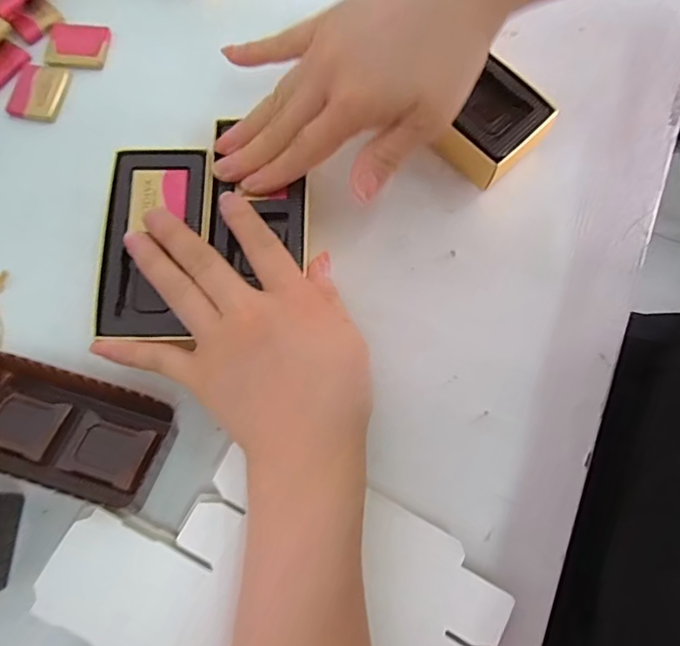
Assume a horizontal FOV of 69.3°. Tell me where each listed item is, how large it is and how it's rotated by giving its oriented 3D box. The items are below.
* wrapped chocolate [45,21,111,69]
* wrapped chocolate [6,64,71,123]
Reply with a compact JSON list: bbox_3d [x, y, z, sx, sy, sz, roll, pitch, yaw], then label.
[{"bbox_3d":[-0.183,-0.194,0.342,0.041,0.004,0.037,3,76,0],"label":"wrapped chocolate"},{"bbox_3d":[-0.204,-0.157,0.332,0.032,0.007,0.041,11,76,2],"label":"wrapped chocolate"}]

